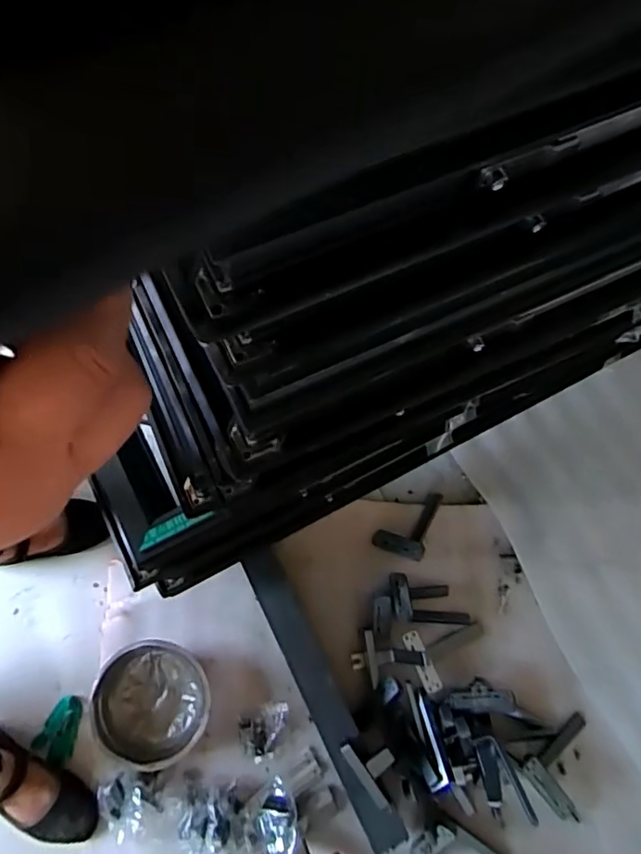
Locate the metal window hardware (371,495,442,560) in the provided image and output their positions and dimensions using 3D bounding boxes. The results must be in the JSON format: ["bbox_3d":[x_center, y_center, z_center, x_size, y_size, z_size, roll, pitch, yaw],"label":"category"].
[{"bbox_3d":[0.162,0.164,1.014,0.086,0.067,0.141,27,73,5],"label":"metal window hardware"}]

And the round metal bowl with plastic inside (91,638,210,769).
[{"bbox_3d":[-0.270,0.441,0.901,0.168,0.064,0.181,1,73,-3],"label":"round metal bowl with plastic inside"}]

